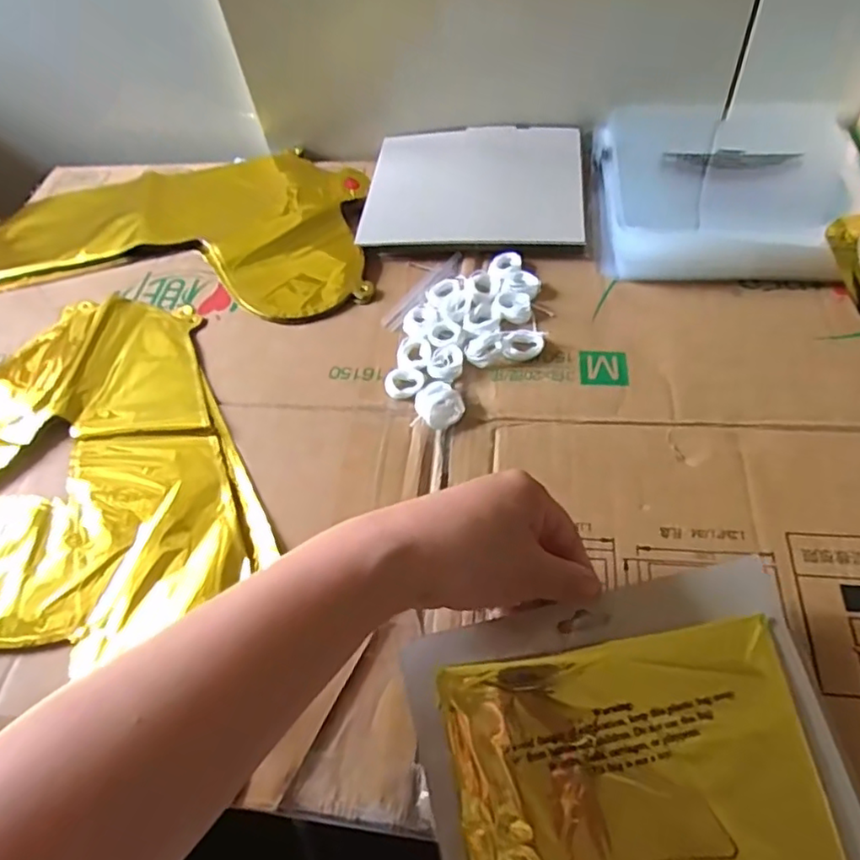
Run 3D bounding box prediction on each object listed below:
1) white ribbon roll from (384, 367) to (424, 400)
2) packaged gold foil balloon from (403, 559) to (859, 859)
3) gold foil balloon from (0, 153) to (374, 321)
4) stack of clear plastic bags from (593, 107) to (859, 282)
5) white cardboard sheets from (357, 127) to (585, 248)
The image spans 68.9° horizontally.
[{"bbox_3d":[-0.019,-0.034,0.457,0.029,0.009,0.025,14,56,15],"label":"white ribbon roll"},{"bbox_3d":[0.096,0.163,0.300,0.190,0.012,0.161,-14,70,2],"label":"packaged gold foil balloon"},{"bbox_3d":[-0.241,-0.203,0.597,0.394,0.016,0.230,4,54,8],"label":"gold foil balloon"},{"bbox_3d":[0.264,-0.221,0.548,0.229,0.030,0.246,5,54,9],"label":"stack of clear plastic bags"},{"bbox_3d":[0.042,-0.230,0.588,0.193,0.014,0.171,1,54,7],"label":"white cardboard sheets"}]

